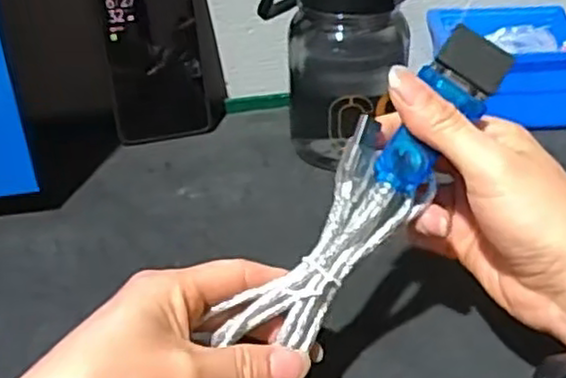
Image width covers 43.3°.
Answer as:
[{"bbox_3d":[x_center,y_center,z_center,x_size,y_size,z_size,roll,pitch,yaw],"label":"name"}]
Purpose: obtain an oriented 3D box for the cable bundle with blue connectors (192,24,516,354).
[{"bbox_3d":[0.038,0.002,0.329,0.182,0.034,0.035,-51,47,-5],"label":"cable bundle with blue connectors"}]

